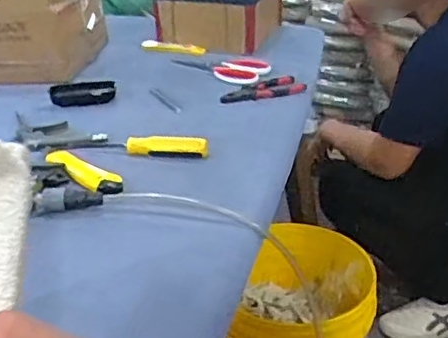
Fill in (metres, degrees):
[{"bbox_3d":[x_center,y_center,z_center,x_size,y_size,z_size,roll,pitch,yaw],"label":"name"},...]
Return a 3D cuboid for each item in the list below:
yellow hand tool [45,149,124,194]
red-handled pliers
[{"bbox_3d":[-0.184,0.004,0.834,0.148,0.016,0.037,23,37,38],"label":"yellow hand tool"},{"bbox_3d":[0.066,-0.137,1.071,0.150,0.022,0.052,-6,29,-7],"label":"red-handled pliers"}]

